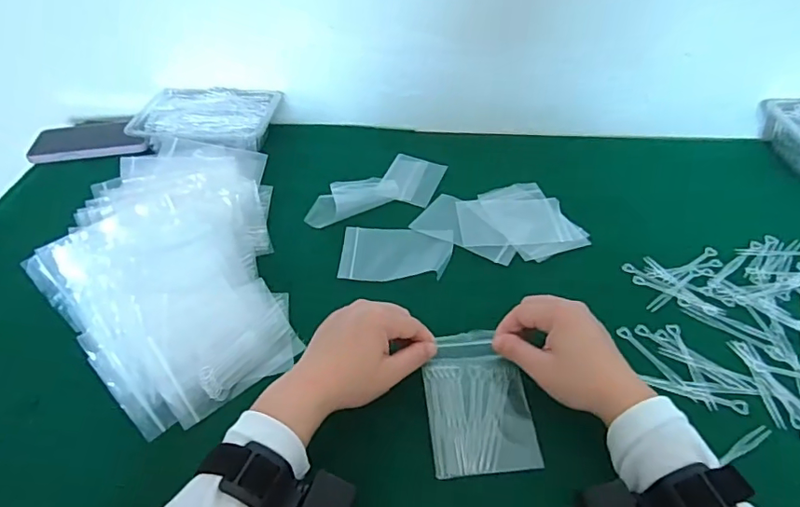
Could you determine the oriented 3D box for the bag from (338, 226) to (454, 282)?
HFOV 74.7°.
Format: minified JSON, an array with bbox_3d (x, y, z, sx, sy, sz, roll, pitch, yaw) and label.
[{"bbox_3d":[-0.003,0.000,0.553,0.115,0.004,0.079,3,43,4],"label":"bag"}]

